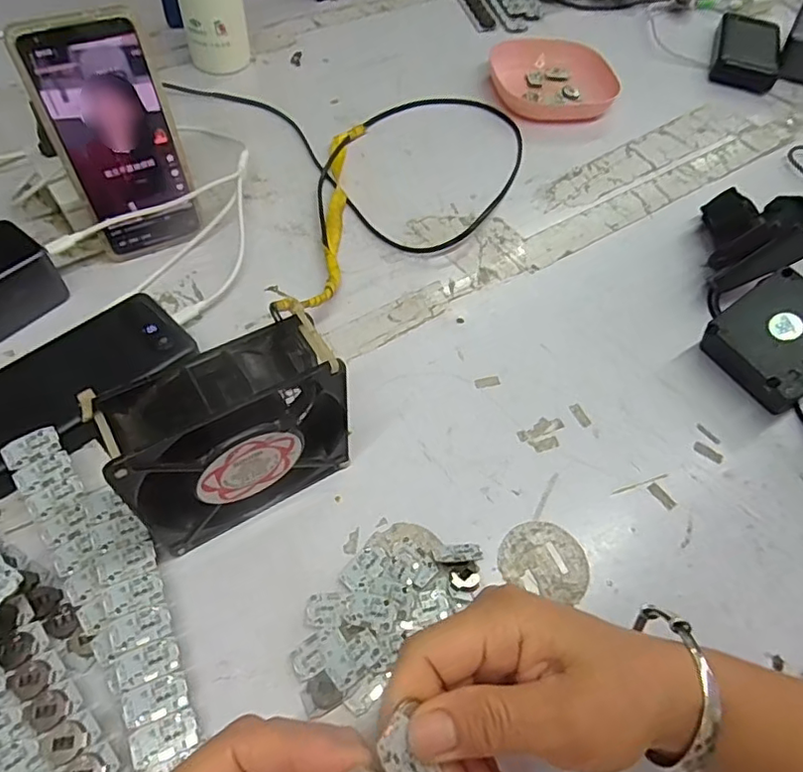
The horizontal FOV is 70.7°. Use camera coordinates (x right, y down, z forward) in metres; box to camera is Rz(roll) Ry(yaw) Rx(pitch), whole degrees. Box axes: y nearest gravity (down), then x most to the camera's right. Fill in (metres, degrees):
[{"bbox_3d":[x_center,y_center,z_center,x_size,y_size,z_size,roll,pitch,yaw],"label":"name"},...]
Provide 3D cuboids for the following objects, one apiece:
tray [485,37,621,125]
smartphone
[{"bbox_3d":[0.171,-0.346,0.639,0.133,0.028,0.123,-14,59,-14],"label":"tray"},{"bbox_3d":[-0.205,-0.175,0.417,0.082,0.167,0.005,-26,50,-19],"label":"smartphone"}]

